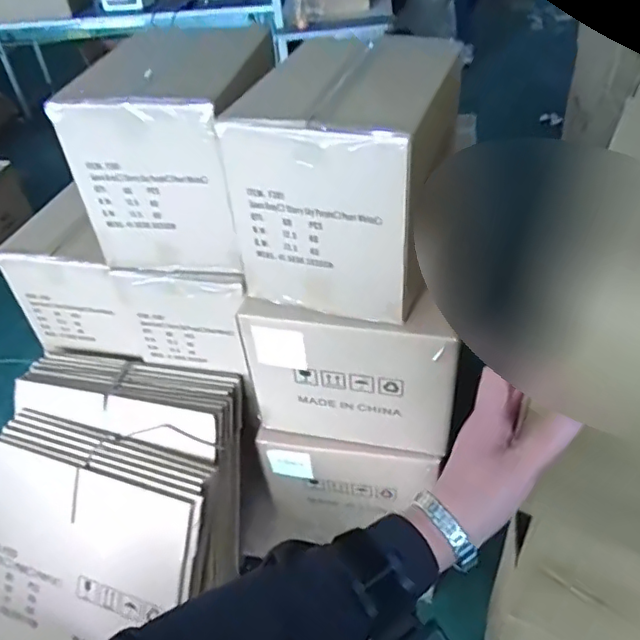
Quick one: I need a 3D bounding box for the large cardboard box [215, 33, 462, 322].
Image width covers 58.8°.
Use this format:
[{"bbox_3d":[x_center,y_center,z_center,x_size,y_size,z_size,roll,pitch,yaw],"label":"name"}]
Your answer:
[{"bbox_3d":[0.063,-0.266,1.051,0.307,0.351,0.376,15,45,22],"label":"large cardboard box"}]

